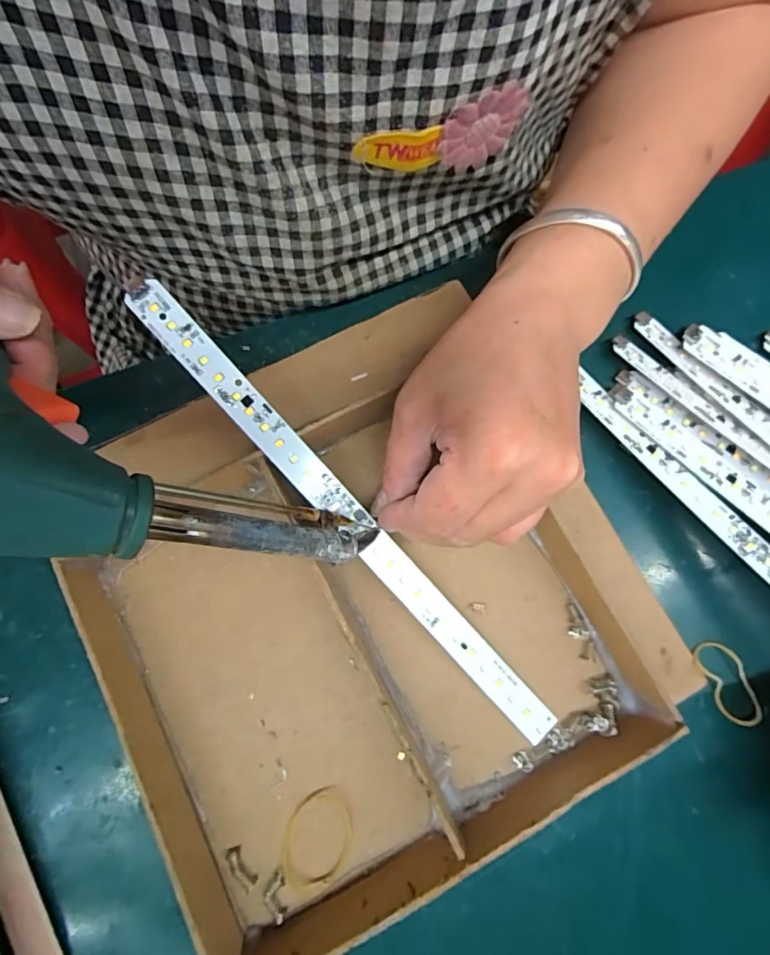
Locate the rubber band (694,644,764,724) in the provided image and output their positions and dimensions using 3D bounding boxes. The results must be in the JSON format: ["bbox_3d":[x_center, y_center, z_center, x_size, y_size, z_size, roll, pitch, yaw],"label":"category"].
[{"bbox_3d":[0.175,0.104,0.243,0.021,0.004,0.043,-26,78,-5],"label":"rubber band"}]

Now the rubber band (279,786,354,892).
[{"bbox_3d":[-0.032,0.170,0.225,0.031,0.004,0.043,10,77,3],"label":"rubber band"}]

